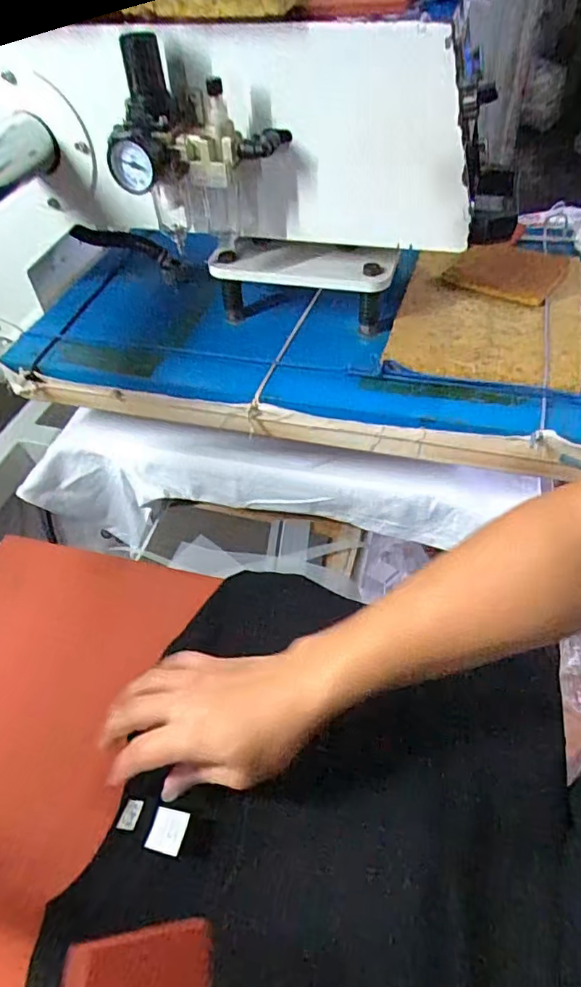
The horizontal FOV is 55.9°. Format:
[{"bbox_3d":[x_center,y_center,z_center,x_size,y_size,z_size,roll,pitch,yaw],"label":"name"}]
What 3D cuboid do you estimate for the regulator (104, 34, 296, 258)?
[{"bbox_3d":[-0.074,-0.278,0.455,0.120,0.141,0.084,12,51,15],"label":"regulator"}]

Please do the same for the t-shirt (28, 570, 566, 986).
[{"bbox_3d":[0.028,0.275,0.383,0.330,0.035,0.440,9,50,12],"label":"t-shirt"}]

